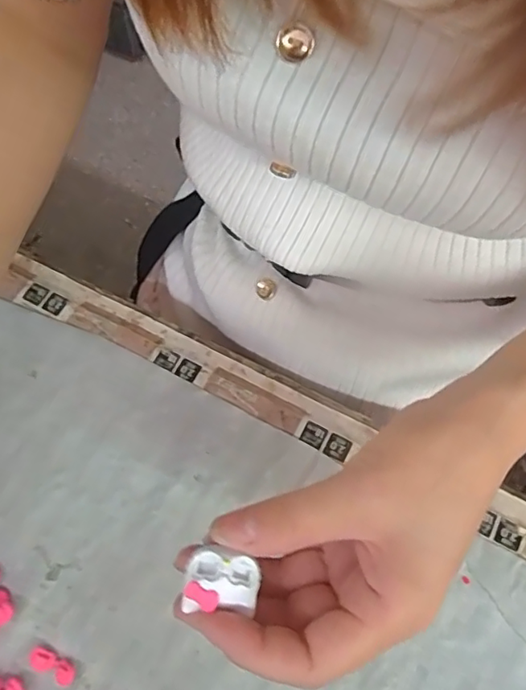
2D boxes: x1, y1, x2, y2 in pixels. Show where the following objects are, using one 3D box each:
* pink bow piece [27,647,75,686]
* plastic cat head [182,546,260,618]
[{"bbox_3d":[-0.101,0.152,0.262,0.025,0.006,0.011,26,70,11],"label":"pink bow piece"},{"bbox_3d":[-0.014,0.081,0.189,0.023,0.007,0.020,10,67,4],"label":"plastic cat head"}]

